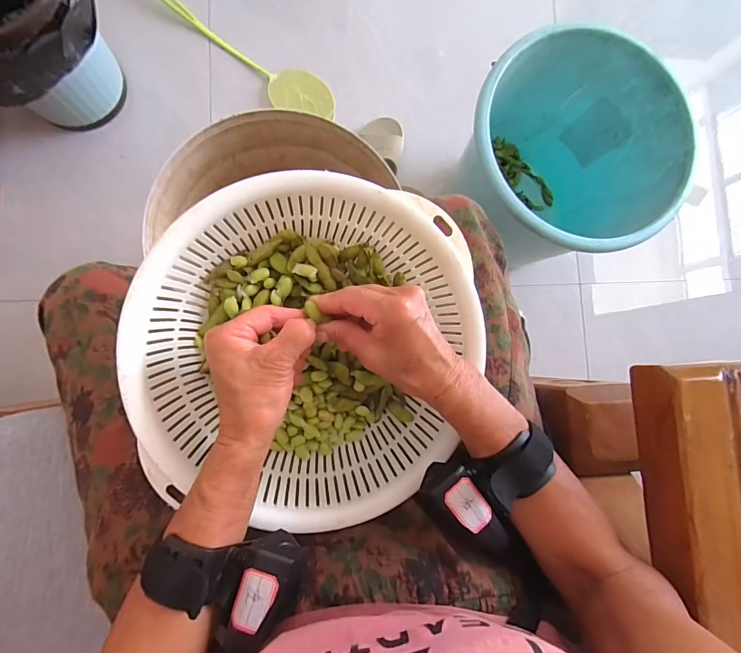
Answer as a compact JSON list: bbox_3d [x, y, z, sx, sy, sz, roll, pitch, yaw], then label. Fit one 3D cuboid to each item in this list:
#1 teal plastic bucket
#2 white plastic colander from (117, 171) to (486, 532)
[{"bbox_3d":[0.301,-0.264,0.707,0.318,0.314,0.318,0,86,-6],"label":"teal plastic bucket"},{"bbox_3d":[-0.047,0.024,0.329,0.262,0.102,0.260,-2,86,-7],"label":"white plastic colander"}]

